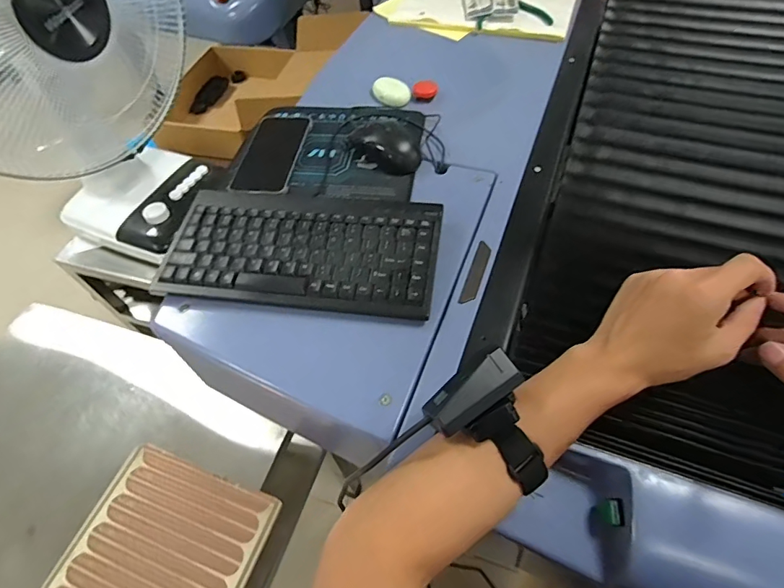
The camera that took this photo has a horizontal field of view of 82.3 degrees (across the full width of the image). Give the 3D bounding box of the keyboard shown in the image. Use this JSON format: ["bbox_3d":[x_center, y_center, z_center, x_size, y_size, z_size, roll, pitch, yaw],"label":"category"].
[{"bbox_3d":[-0.098,-0.049,0.494,0.291,0.026,0.146,7,56,9],"label":"keyboard"}]

